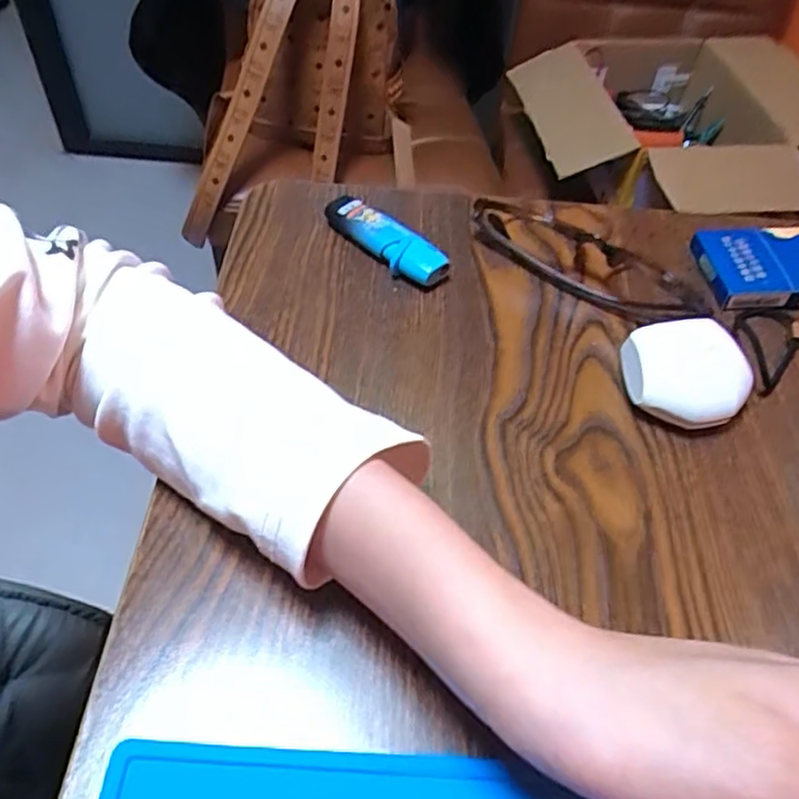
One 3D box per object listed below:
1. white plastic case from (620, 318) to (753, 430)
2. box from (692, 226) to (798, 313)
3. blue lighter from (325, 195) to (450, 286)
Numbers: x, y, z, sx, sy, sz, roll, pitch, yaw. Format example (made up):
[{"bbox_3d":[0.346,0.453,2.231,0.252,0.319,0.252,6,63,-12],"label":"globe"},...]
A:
[{"bbox_3d":[0.136,-0.011,0.330,0.053,0.030,0.048,0,51,-5],"label":"white plastic case"},{"bbox_3d":[0.226,-0.076,0.394,0.101,0.021,0.056,2,51,-3],"label":"box"},{"bbox_3d":[-0.010,-0.092,0.393,0.021,0.018,0.087,-33,60,-28],"label":"blue lighter"}]

